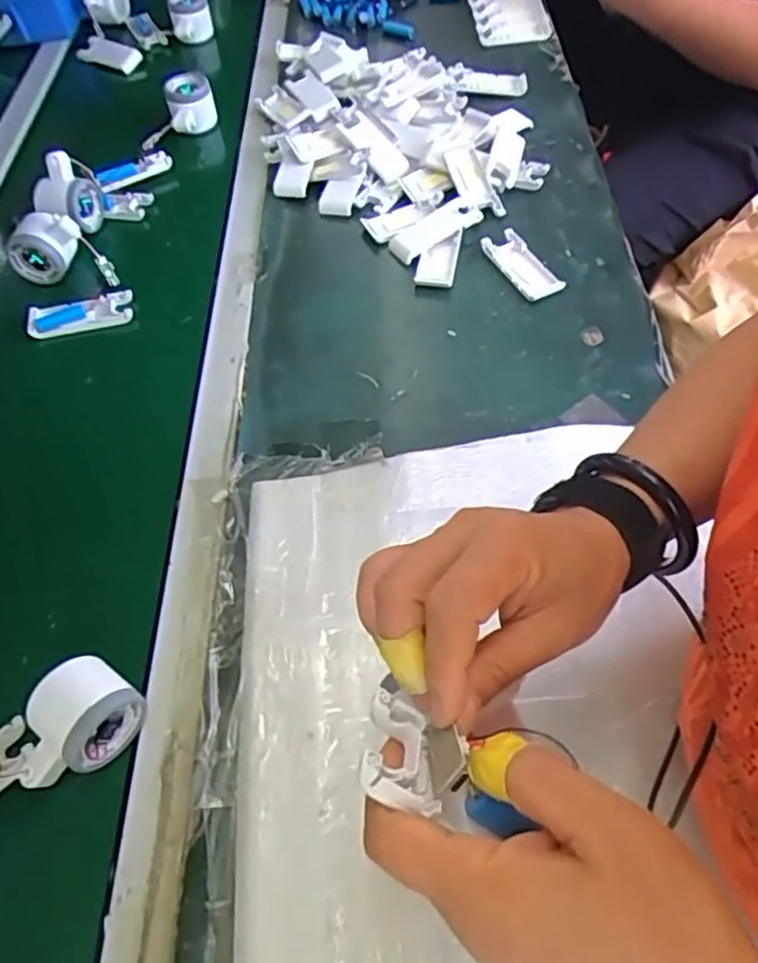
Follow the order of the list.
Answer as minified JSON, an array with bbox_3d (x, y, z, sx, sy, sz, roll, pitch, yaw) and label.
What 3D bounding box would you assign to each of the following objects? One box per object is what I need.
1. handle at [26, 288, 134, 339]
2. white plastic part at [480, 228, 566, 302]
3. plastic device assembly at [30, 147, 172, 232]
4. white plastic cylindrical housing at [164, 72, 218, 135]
[{"bbox_3d":[-0.312,-0.178,0.710,0.107,0.016,0.040,-12,56,-5],"label":"handle"},{"bbox_3d":[0.153,-0.234,0.727,0.045,0.010,0.102,-23,58,-12],"label":"white plastic part"},{"bbox_3d":[-0.314,-0.362,0.792,0.066,0.080,0.160,37,65,24],"label":"plastic device assembly"},{"bbox_3d":[-0.243,-0.489,0.881,0.062,0.055,0.062,-14,57,-7],"label":"white plastic cylindrical housing"}]

